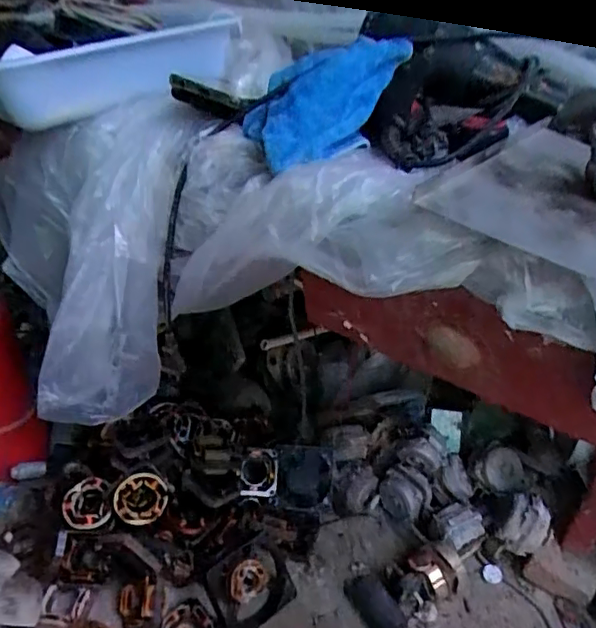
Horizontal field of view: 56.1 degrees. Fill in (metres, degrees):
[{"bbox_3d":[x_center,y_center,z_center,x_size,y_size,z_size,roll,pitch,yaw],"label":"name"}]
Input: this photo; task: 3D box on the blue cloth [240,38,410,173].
[{"bbox_3d":[0.013,-0.218,0.552,0.138,0.090,0.180,19,37,18],"label":"blue cloth"}]

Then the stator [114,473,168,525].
[{"bbox_3d":[-0.247,0.286,0.878,0.079,0.078,0.028,-6,6,-19],"label":"stator"}]

